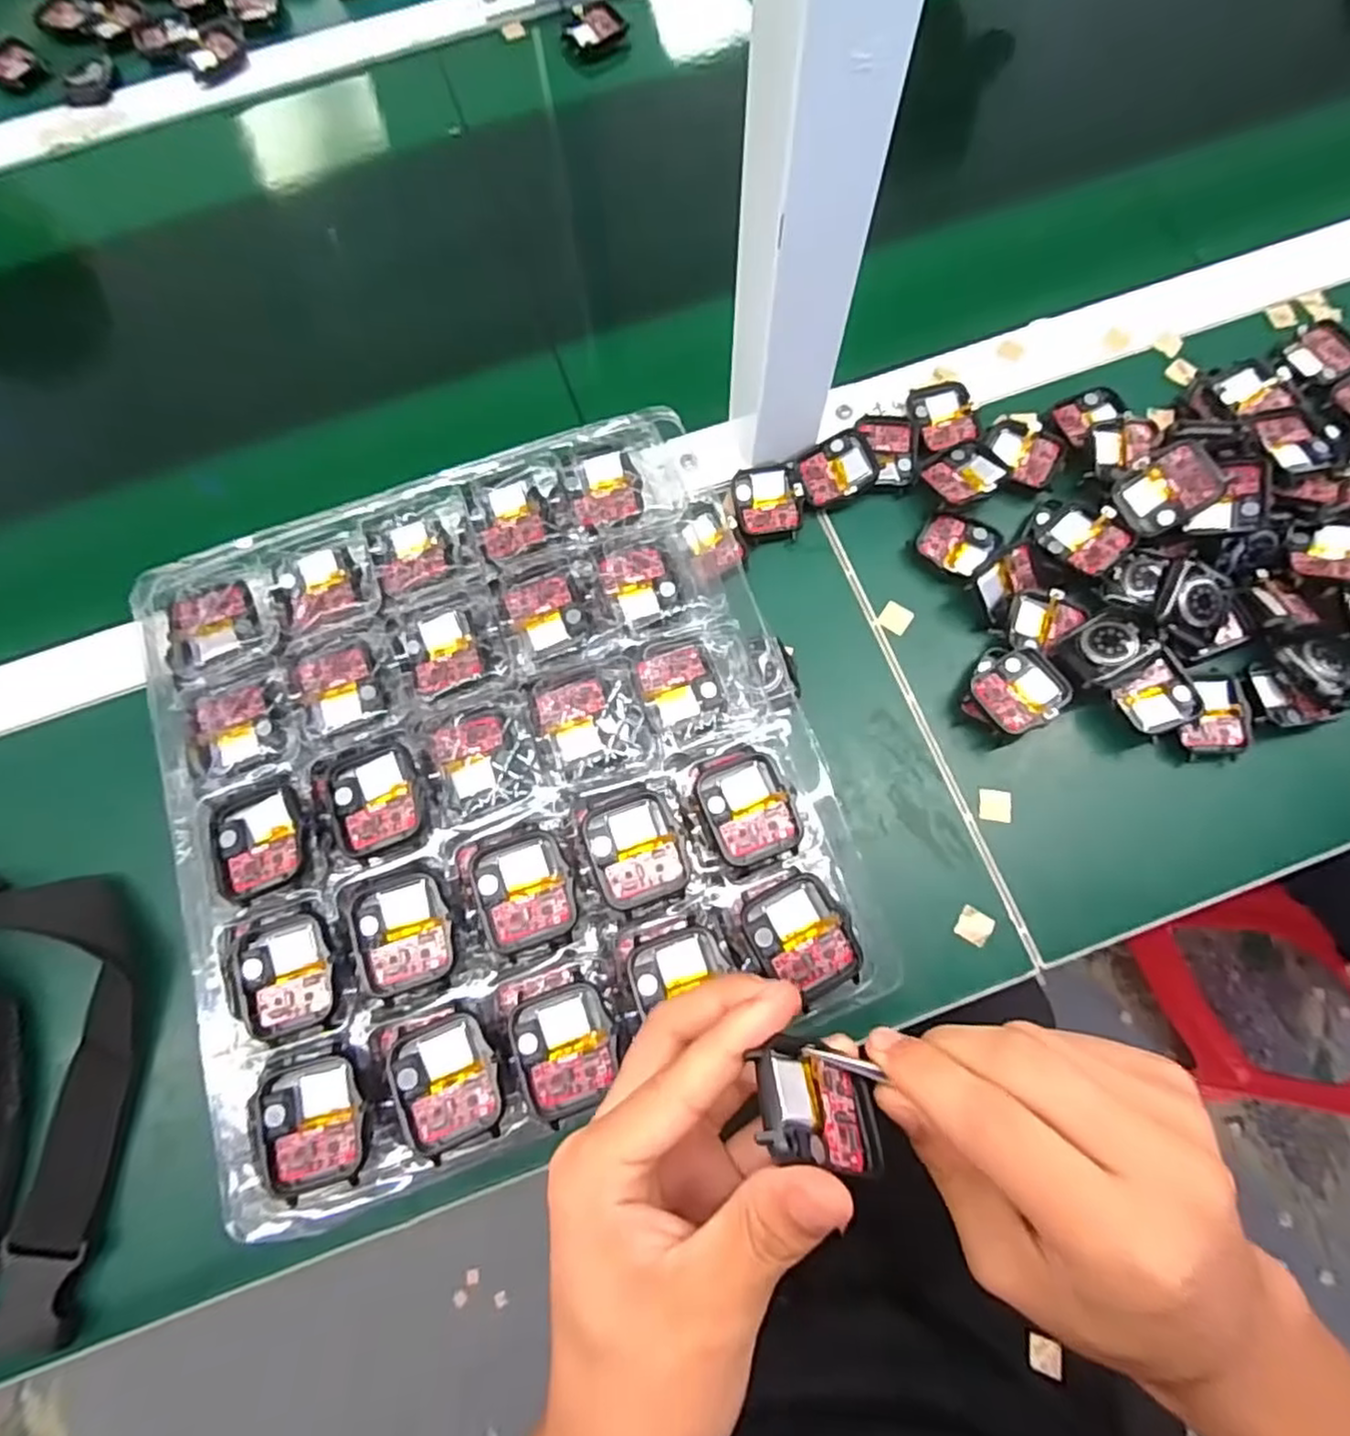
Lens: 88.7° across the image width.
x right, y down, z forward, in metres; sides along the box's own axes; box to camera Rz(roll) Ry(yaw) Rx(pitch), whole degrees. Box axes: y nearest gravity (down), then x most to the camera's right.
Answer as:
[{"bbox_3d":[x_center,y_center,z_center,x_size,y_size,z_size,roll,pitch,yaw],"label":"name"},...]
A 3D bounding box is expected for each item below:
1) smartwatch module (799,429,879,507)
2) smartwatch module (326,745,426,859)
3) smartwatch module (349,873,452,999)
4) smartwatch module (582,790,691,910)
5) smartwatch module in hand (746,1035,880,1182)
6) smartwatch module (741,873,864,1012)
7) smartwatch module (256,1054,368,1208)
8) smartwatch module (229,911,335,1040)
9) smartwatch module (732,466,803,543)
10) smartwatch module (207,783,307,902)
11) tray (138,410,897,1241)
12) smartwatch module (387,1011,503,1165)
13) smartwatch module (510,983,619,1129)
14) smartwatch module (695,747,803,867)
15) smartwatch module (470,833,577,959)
[{"bbox_3d":[0.092,-0.142,0.397,0.042,0.011,0.037,-24,76,17],"label":"smartwatch module"},{"bbox_3d":[-0.126,0.034,0.290,0.037,0.004,0.043,-24,75,-5],"label":"smartwatch module"},{"bbox_3d":[-0.109,0.085,0.275,0.036,0.004,0.044,-21,75,-4],"label":"smartwatch module"},{"bbox_3d":[-0.016,0.053,0.283,0.037,0.007,0.044,-17,74,-3],"label":"smartwatch module"},{"bbox_3d":[0.044,0.117,0.210,0.045,0.005,0.035,27,36,-24],"label":"smartwatch module in hand"},{"bbox_3d":[0.050,0.086,0.272,0.036,0.006,0.045,-25,75,-5],"label":"smartwatch module"},{"bbox_3d":[-0.135,0.153,0.259,0.037,0.007,0.044,-16,74,-3],"label":"smartwatch module"},{"bbox_3d":[-0.155,0.102,0.274,0.039,0.005,0.045,-15,74,-3],"label":"smartwatch module"},{"bbox_3d":[0.053,-0.123,0.395,0.037,0.008,0.044,-10,74,-1],"label":"smartwatch module"},{"bbox_3d":[-0.174,0.050,0.287,0.037,0.005,0.045,-25,75,-5],"label":"smartwatch module"},{"bbox_3d":[-0.080,0.019,0.301,0.268,0.024,0.285,-17,76,-3],"label":"tray"},{"bbox_3d":[-0.086,0.137,0.259,0.035,0.006,0.045,-24,75,-5],"label":"smartwatch module"},{"bbox_3d":[-0.040,0.126,0.263,0.035,0.005,0.044,-19,75,-4],"label":"smartwatch module"},{"bbox_3d":[0.031,0.037,0.290,0.038,0.008,0.047,-25,75,-5],"label":"smartwatch module"},{"bbox_3d":[-0.061,0.070,0.278,0.036,0.005,0.043,-18,75,-3],"label":"smartwatch module"}]

